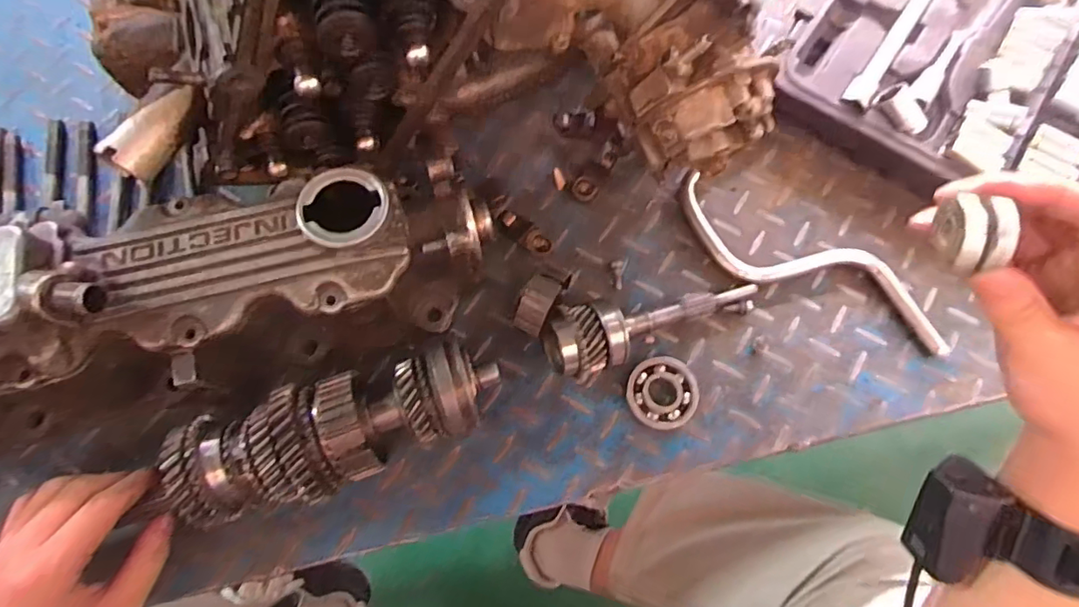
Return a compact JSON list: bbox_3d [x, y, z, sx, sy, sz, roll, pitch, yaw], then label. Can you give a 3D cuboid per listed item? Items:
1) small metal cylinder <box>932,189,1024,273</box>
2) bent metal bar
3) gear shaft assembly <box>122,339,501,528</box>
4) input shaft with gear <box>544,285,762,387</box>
[{"bbox_3d":[0.189,-0.030,0.241,0.015,0.028,0.030,-2,73,-2],"label":"small metal cylinder"},{"bbox_3d":[0.216,-0.029,0.440,0.229,0.011,0.066,28,74,7],"label":"bent metal bar"},{"bbox_3d":[-0.137,0.086,0.355,0.218,0.064,0.066,-19,74,-7],"label":"gear shaft assembly"},{"bbox_3d":[0.087,0.014,0.411,0.174,0.050,0.050,-14,73,-20],"label":"input shaft with gear"}]

